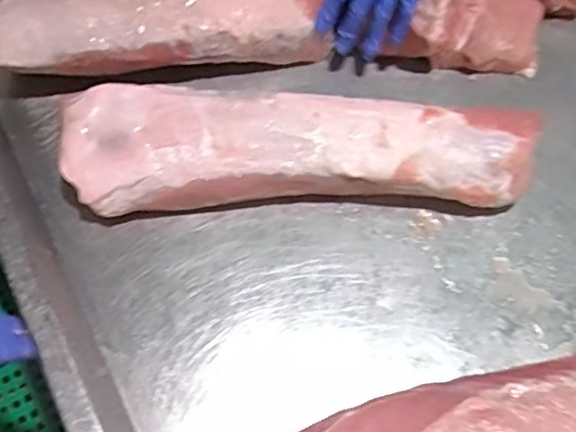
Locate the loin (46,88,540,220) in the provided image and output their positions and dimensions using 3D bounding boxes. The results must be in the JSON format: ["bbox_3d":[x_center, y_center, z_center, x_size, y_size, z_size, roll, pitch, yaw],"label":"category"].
[{"bbox_3d":[0.016,-0.071,0.658,0.495,0.074,0.128,-1,62,-4],"label":"loin"}]

